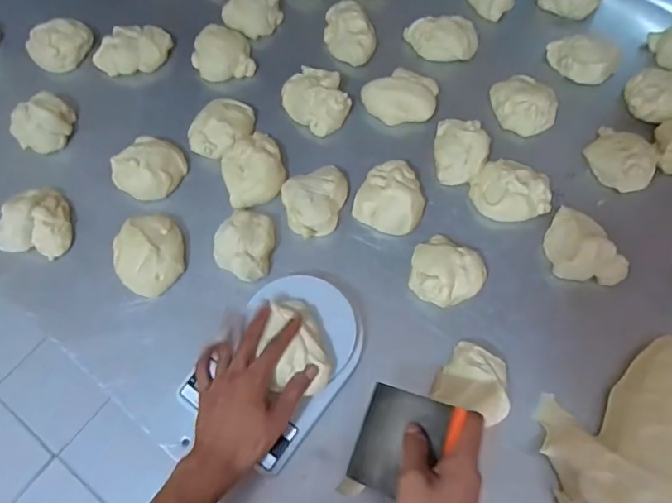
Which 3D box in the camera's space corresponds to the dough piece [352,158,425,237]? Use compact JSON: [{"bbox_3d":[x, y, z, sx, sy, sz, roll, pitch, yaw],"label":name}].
[{"bbox_3d":[0.078,-0.076,0.688,0.090,0.044,0.097,0,64,0],"label":"dough piece"}]

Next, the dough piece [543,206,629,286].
[{"bbox_3d":[0.323,0.001,0.642,0.114,0.054,0.082,40,71,17],"label":"dough piece"}]

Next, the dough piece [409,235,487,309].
[{"bbox_3d":[0.140,0.029,0.641,0.090,0.038,0.083,0,64,0],"label":"dough piece"}]

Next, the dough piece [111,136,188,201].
[{"bbox_3d":[-0.267,-0.121,0.711,0.084,0.046,0.099,37,70,17],"label":"dough piece"}]

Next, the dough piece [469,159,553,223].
[{"bbox_3d":[0.244,-0.083,0.686,0.106,0.047,0.092,32,69,15],"label":"dough piece"}]

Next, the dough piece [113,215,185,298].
[{"bbox_3d":[-0.245,0.003,0.654,0.089,0.043,0.102,-22,66,-10],"label":"dough piece"}]

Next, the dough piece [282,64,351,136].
[{"bbox_3d":[-0.028,-0.235,0.761,0.090,0.045,0.110,-41,70,-17],"label":"dough piece"}]

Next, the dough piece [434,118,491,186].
[{"bbox_3d":[0.181,-0.146,0.716,0.078,0.043,0.103,10,65,5],"label":"dough piece"}]

